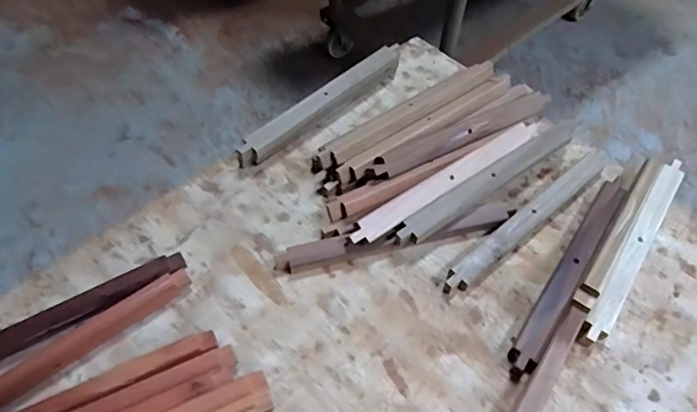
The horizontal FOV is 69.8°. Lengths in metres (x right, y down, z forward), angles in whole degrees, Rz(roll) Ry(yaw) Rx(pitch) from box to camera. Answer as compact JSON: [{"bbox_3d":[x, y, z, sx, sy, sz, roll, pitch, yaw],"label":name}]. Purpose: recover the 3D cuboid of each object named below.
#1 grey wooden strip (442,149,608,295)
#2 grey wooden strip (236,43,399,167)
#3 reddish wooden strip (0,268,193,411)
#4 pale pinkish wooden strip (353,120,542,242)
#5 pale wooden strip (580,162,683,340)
[{"bbox_3d":[0.238,0.012,0.650,0.315,0.024,0.031,-35,63,-22],"label":"grey wooden strip"},{"bbox_3d":[-0.039,-0.150,0.736,0.303,0.044,0.033,-39,65,-24],"label":"grey wooden strip"},{"bbox_3d":[-0.312,0.158,0.531,0.304,0.030,0.027,-35,63,-22],"label":"reddish wooden strip"},{"bbox_3d":[0.128,-0.035,0.647,0.301,0.013,0.029,-31,62,-20],"label":"pale pinkish wooden strip"},{"bbox_3d":[0.357,0.048,0.619,0.029,0.033,0.294,32,61,19],"label":"pale wooden strip"}]

